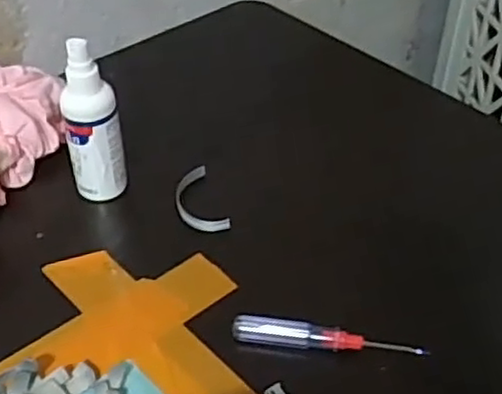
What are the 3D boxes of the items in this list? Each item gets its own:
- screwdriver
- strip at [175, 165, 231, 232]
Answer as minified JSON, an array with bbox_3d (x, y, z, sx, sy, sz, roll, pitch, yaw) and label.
[{"bbox_3d":[0.047,0.089,0.437,0.116,0.017,0.013,7,43,7],"label":"screwdriver"},{"bbox_3d":[-0.042,0.003,0.537,0.033,0.009,0.074,-13,44,-15],"label":"strip"}]

